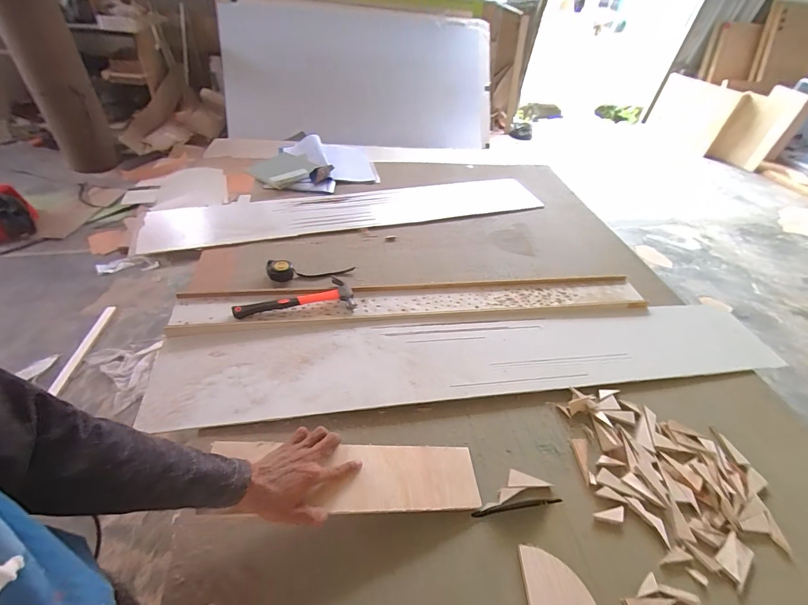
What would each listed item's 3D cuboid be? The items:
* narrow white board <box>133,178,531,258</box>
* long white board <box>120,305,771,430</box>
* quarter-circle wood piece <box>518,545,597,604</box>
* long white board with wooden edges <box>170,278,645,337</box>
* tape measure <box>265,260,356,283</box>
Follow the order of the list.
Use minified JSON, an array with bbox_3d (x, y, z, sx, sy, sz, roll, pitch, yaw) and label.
[{"bbox_3d":[-0.148,-0.311,1.230,1.256,0.029,0.229,-9,48,-16],"label":"narrow white board"},{"bbox_3d":[0.193,0.108,0.833,1.350,0.011,0.219,-3,46,-10],"label":"long white board"},{"bbox_3d":[0.223,0.411,0.538,0.096,0.007,0.096,4,45,-4],"label":"quarter-circle wood piece"},{"bbox_3d":[0.060,-0.010,0.927,1.146,0.027,0.121,-3,46,-10],"label":"long white board with wooden edges"},{"bbox_3d":[-0.240,-0.089,0.968,0.216,0.036,0.055,-5,47,-12],"label":"tape measure"}]

